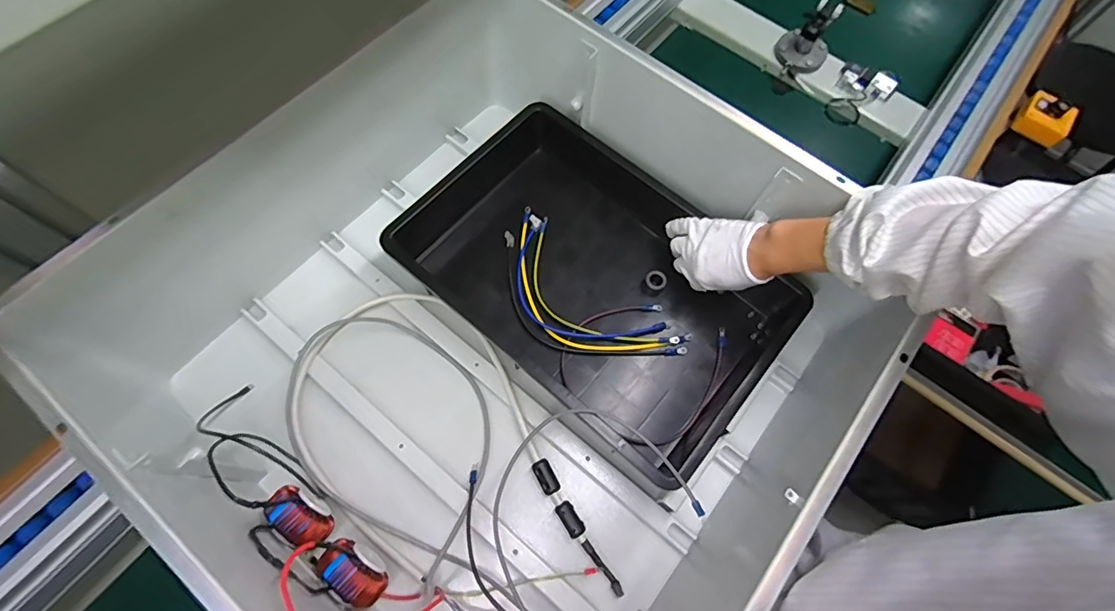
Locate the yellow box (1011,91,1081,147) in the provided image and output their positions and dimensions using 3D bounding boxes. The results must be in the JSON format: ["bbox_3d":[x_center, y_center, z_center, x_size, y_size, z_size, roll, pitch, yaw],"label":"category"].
[{"bbox_3d":[0.841,-0.321,0.893,0.065,0.049,0.081,-42,76,-17],"label":"yellow box"}]

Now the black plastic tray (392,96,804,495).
[{"bbox_3d":[0.038,-0.040,0.645,0.423,0.083,0.296,39,71,12],"label":"black plastic tray"}]

